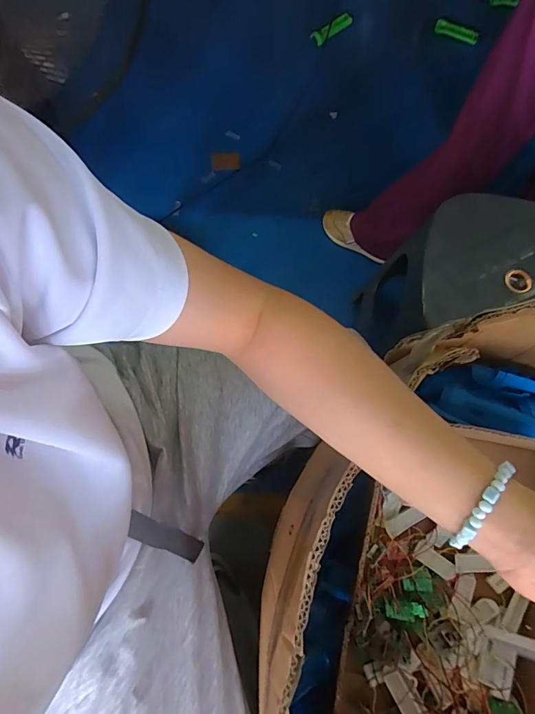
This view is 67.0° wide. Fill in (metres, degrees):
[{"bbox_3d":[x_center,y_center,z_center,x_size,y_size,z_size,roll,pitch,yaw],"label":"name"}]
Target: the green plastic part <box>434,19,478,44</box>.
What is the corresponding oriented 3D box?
[{"bbox_3d":[0.629,-1.071,1.337,0.191,0.036,0.018,-3,73,-24],"label":"green plastic part"}]

